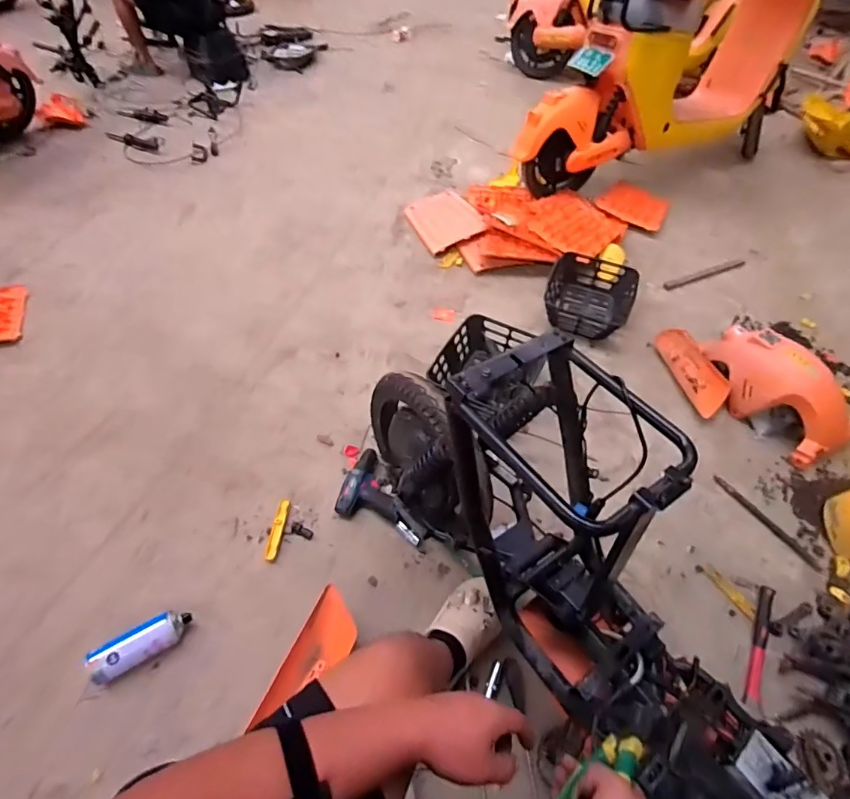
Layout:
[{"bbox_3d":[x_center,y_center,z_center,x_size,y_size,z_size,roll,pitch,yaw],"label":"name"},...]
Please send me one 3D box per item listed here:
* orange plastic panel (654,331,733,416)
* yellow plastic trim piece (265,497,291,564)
[{"bbox_3d":[0.886,-0.098,1.637,0.132,0.050,0.367,-24,53,19],"label":"orange plastic panel"},{"bbox_3d":[-0.348,0.307,1.168,0.032,0.014,0.148,5,49,-1],"label":"yellow plastic trim piece"}]

